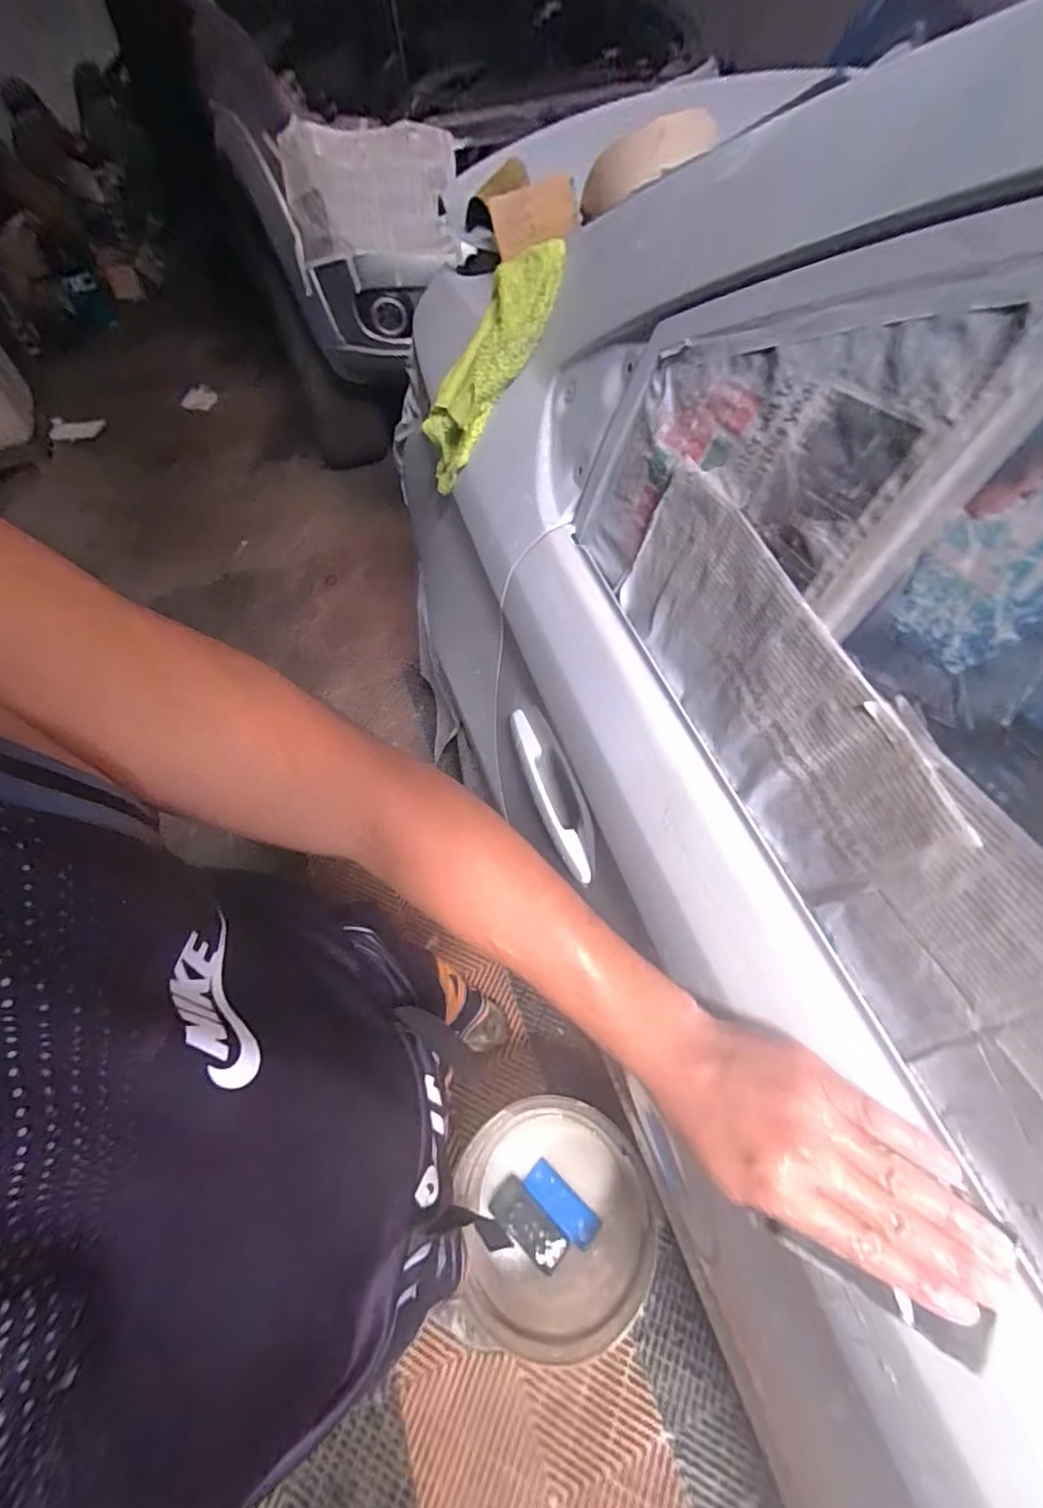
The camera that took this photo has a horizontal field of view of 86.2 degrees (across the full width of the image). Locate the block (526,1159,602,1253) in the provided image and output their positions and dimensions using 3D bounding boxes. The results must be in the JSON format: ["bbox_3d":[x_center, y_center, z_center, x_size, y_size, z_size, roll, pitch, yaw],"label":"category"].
[{"bbox_3d":[0.075,0.823,1.021,0.149,0.015,0.057,34,66,23],"label":"block"}]

